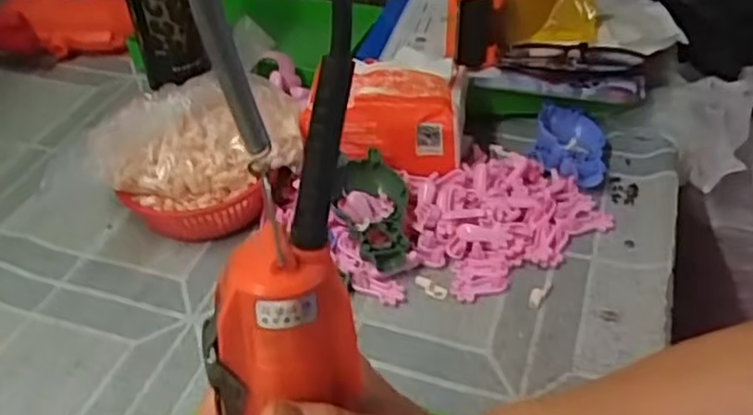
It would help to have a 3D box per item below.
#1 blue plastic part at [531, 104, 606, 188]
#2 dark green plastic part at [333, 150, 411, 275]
[{"bbox_3d":[0.163,-0.053,0.596,0.057,0.029,0.085,7,42,13],"label":"blue plastic part"},{"bbox_3d":[-0.004,0.002,0.533,0.058,0.039,0.102,-6,55,-3],"label":"dark green plastic part"}]

